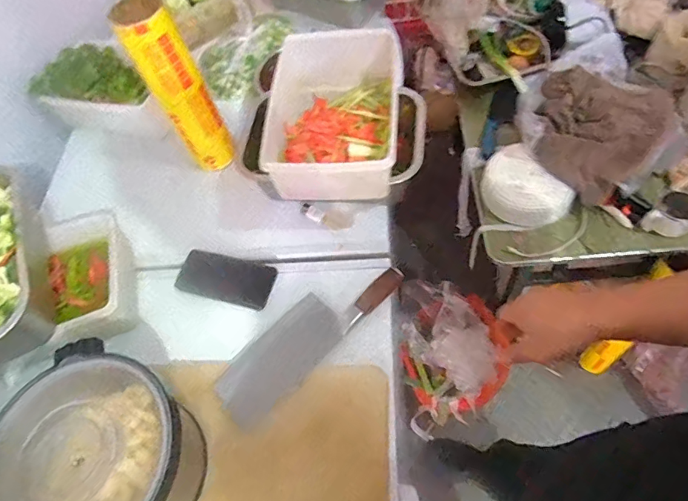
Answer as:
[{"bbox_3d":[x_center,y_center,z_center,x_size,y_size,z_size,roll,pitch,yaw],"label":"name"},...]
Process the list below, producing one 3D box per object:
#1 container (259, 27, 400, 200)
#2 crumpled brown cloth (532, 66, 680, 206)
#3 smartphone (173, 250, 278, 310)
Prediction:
[{"bbox_3d":[-0.013,-0.217,0.752,0.194,0.097,0.297,0,60,10],"label":"container"},{"bbox_3d":[0.459,-0.240,0.896,0.229,0.088,0.262,-36,65,-17],"label":"crumpled brown cloth"},{"bbox_3d":[-0.189,0.044,0.767,0.144,0.011,0.077,15,63,0],"label":"smartphone"}]

